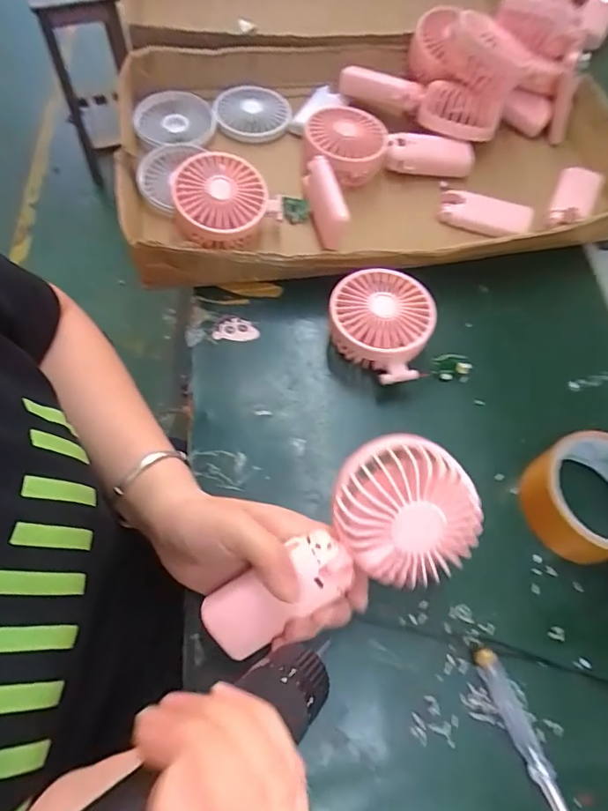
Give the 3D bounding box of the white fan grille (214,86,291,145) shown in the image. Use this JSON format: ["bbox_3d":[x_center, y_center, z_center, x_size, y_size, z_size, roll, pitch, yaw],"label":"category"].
[{"bbox_3d":[-0.057,-0.324,0.548,0.081,0.022,0.081,-1,61,-6],"label":"white fan grille"}]

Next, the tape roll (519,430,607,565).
[{"bbox_3d":[0.220,0.067,0.371,0.087,0.043,0.088,2,61,-4],"label":"tape roll"}]

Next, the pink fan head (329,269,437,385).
[{"bbox_3d":[0.071,-0.069,0.436,0.086,0.047,0.099,-39,71,-20],"label":"pink fan head"}]

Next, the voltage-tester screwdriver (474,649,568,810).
[{"bbox_3d":[0.146,0.223,0.305,0.015,0.015,0.136,-18,65,-14],"label":"voltage-tester screwdriver"}]

